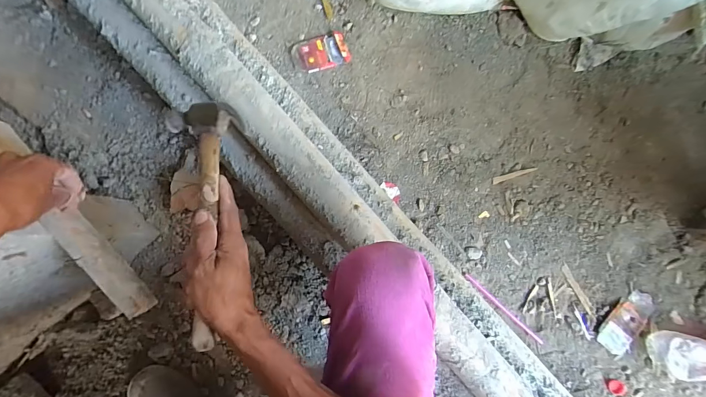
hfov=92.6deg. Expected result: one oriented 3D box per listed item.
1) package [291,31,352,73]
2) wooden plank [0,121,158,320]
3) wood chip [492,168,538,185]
[{"bbox_3d":[-0.074,-0.336,0.782,0.127,0.015,0.079,-22,90,-6],"label":"package"},{"bbox_3d":[-0.367,0.018,0.421,0.023,0.053,0.324,-43,89,-6],"label":"wooden plank"},{"bbox_3d":[0.382,-0.057,0.797,0.108,0.009,0.014,-18,90,-6],"label":"wood chip"}]

